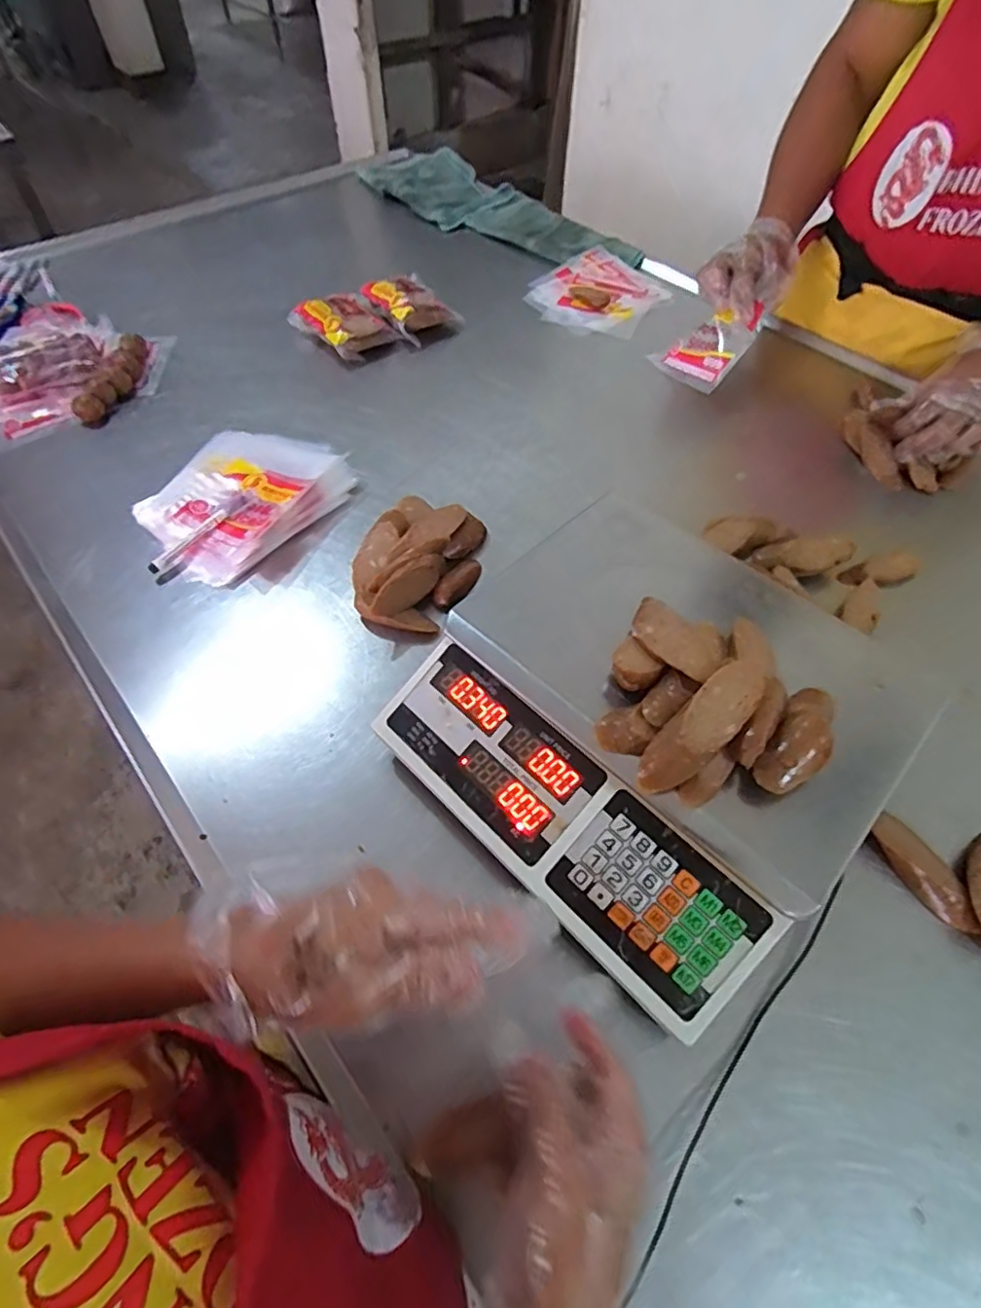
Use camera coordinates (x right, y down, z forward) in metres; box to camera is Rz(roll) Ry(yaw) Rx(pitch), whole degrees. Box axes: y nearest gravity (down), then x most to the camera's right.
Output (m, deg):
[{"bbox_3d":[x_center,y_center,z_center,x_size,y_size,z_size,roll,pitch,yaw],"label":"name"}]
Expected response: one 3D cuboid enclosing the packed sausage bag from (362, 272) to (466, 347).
[{"bbox_3d":[-0.125,-0.552,0.942,0.120,0.069,0.141,-39,64,-23],"label":"packed sausage bag"}]

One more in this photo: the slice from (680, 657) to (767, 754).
[{"bbox_3d":[0.151,0.032,0.380,0.032,0.009,0.073,38,76,22],"label":"slice"}]

